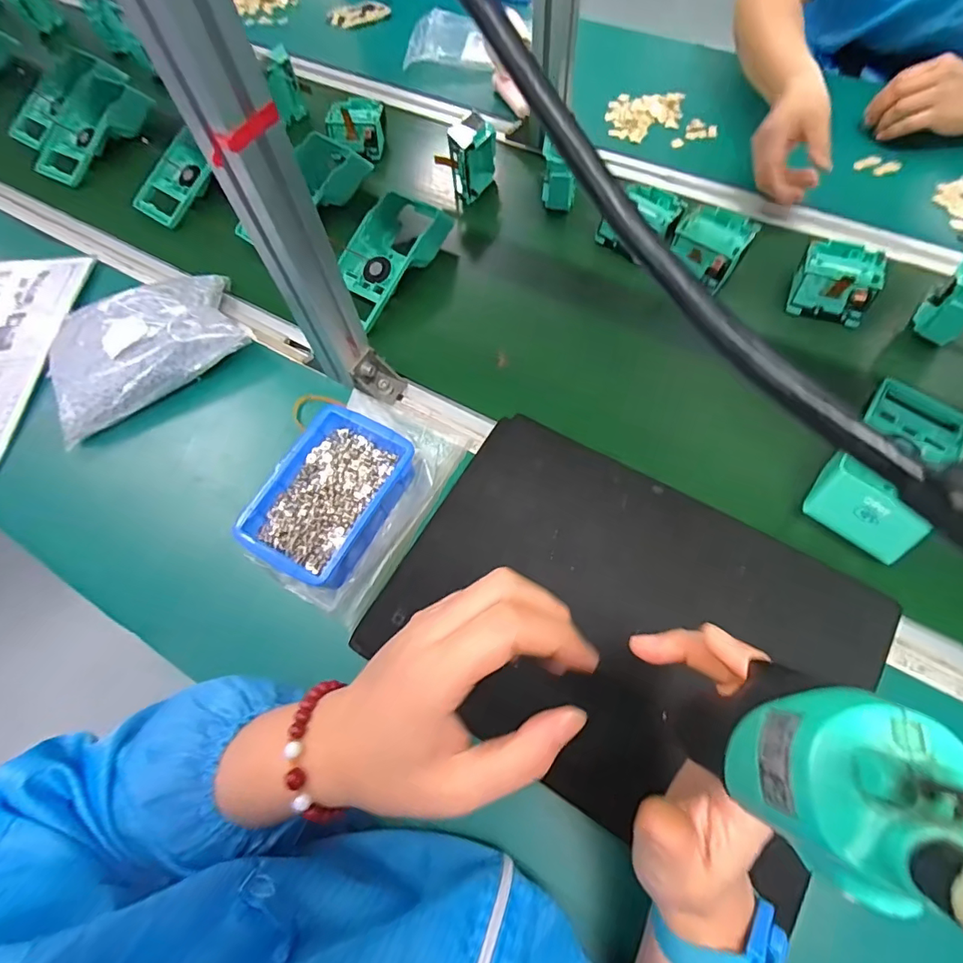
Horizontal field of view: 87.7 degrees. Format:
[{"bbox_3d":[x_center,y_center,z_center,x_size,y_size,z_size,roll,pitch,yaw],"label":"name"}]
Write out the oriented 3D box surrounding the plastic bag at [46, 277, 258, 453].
[{"bbox_3d":[-0.381,-0.165,0.549,0.212,0.039,0.169,-30,68,-10],"label":"plastic bag"}]

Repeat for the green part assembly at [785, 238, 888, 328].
[{"bbox_3d":[0.380,-0.218,0.539,0.078,0.044,0.081,19,68,11],"label":"green part assembly"}]

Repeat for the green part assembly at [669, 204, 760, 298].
[{"bbox_3d":[0.261,-0.267,0.576,0.074,0.047,0.074,35,72,17],"label":"green part assembly"}]

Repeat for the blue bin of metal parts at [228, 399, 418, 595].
[{"bbox_3d":[-0.134,0.013,0.454,0.099,0.045,0.152,27,70,14],"label":"blue bin of metal parts"}]

